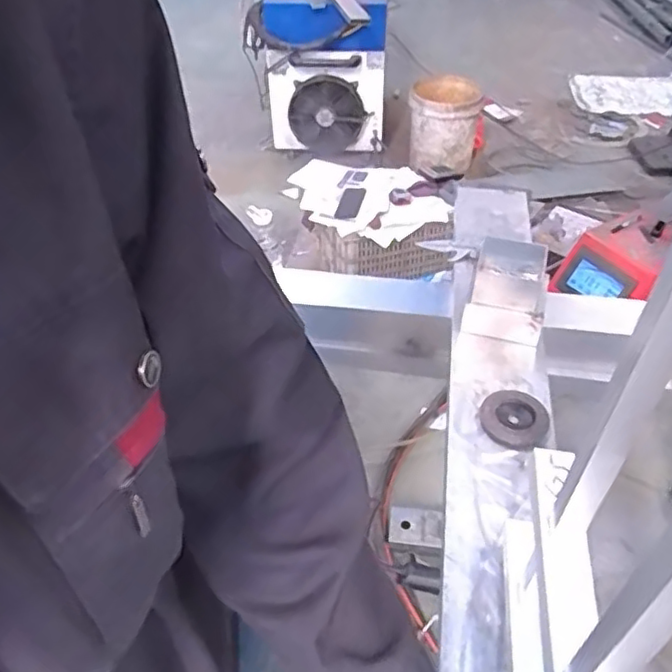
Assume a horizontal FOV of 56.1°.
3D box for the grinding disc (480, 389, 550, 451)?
[{"bbox_3d":[0.250,0.116,0.884,0.085,0.010,0.091,-1,44,1],"label":"grinding disc"}]

